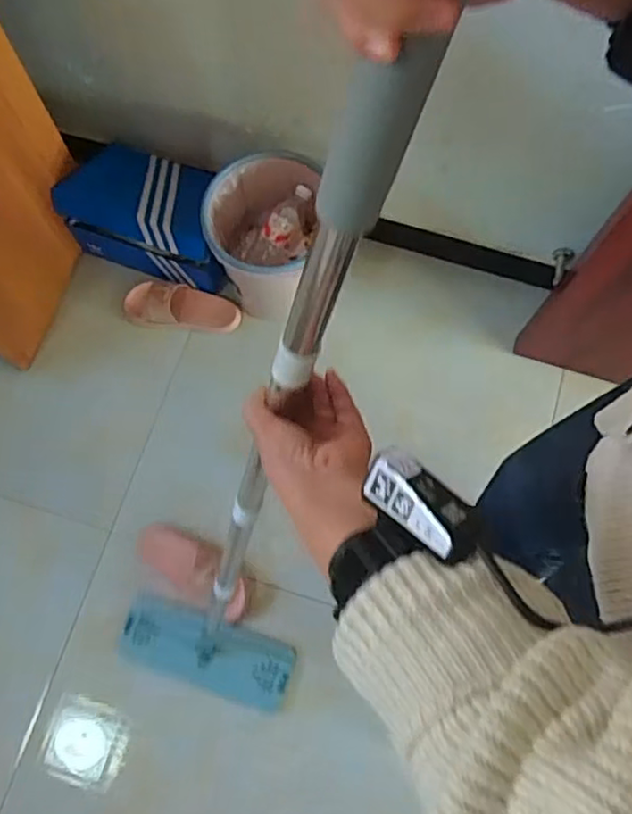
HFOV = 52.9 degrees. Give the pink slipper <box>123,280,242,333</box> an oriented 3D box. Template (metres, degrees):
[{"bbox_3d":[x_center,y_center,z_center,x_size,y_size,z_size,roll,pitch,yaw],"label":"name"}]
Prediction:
[{"bbox_3d":[-0.298,-0.219,1.402,0.262,0.059,0.096,13,74,4],"label":"pink slipper"}]

